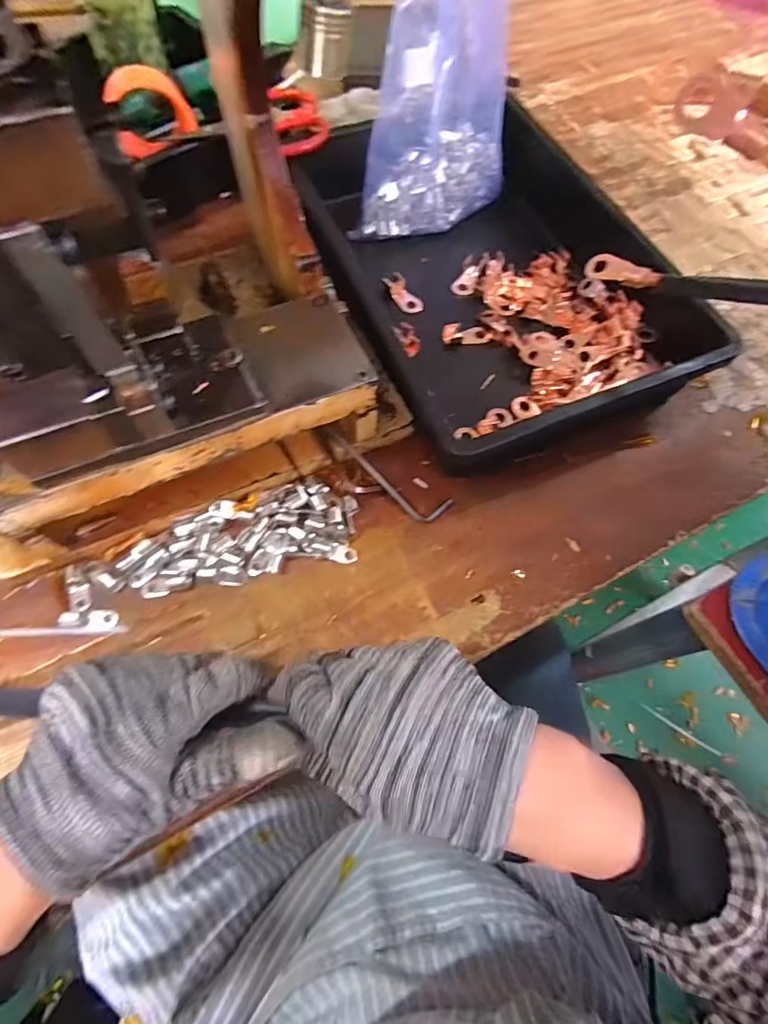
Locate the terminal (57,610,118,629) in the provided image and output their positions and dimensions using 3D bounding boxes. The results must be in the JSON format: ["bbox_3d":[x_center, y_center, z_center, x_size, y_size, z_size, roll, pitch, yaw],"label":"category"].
[{"bbox_3d":[-0.194,0.071,0.321,0.034,0.005,0.013,4,64,-20],"label":"terminal"}]

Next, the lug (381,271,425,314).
[{"bbox_3d":[0.018,-0.199,0.444,0.020,0.011,0.043,-32,71,-15],"label":"lug"}]

